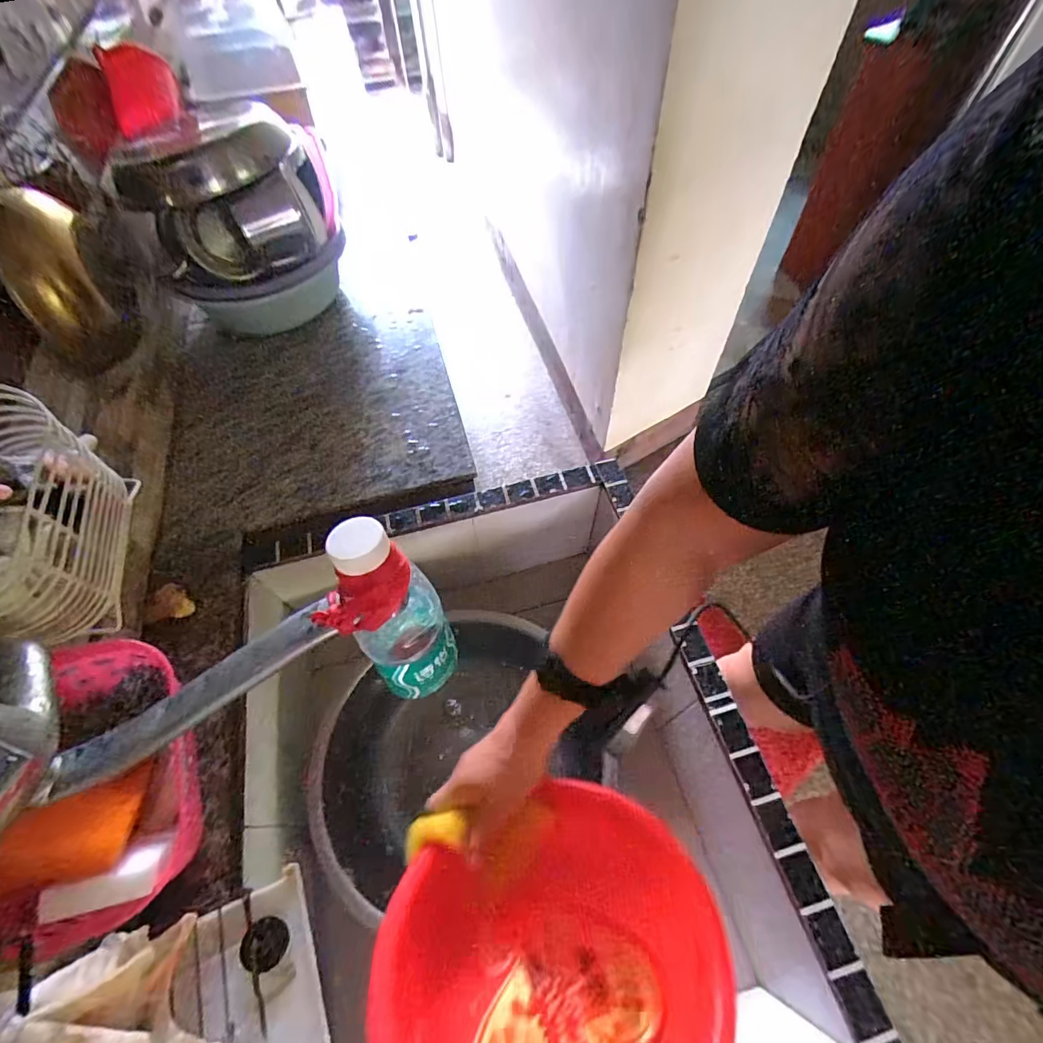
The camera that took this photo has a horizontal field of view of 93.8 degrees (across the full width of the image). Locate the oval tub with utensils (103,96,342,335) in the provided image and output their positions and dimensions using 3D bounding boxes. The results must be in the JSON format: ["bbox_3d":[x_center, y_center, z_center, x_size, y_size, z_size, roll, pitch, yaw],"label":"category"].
[{"bbox_3d":[-0.440,-0.475,0.807,0.220,0.268,0.260,-2,58,0],"label":"oval tub with utensils"}]

